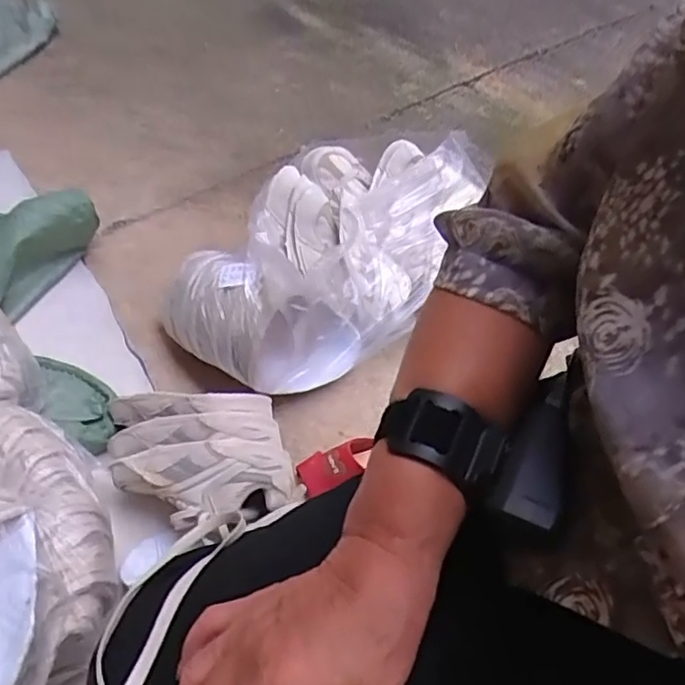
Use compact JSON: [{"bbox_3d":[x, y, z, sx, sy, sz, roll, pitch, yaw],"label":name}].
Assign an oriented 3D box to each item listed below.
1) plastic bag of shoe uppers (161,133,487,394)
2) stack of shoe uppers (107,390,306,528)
[{"bbox_3d":[-0.018,-0.153,0.904,0.287,0.189,0.473,33,61,20],"label":"plastic bag of shoe uppers"},{"bbox_3d":[-0.175,0.130,0.733,0.231,0.081,0.173,-3,55,-3],"label":"stack of shoe uppers"}]

